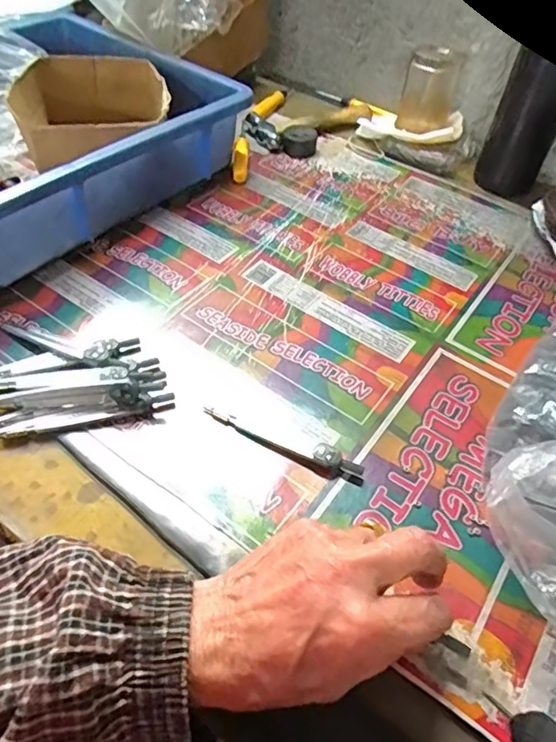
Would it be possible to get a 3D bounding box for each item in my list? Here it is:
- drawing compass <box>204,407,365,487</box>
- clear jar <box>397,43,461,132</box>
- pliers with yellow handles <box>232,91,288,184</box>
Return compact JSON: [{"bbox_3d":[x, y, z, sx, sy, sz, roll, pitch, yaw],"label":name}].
[{"bbox_3d":[0.003,0.045,0.356,0.111,0.009,0.015,23,50,13],"label":"drawing compass"},{"bbox_3d":[0.169,-0.311,0.615,0.052,0.086,0.050,19,49,10],"label":"clear jar"},{"bbox_3d":[-0.019,-0.275,0.624,0.046,0.014,0.206,7,48,-1],"label":"pliers with yellow handles"}]

